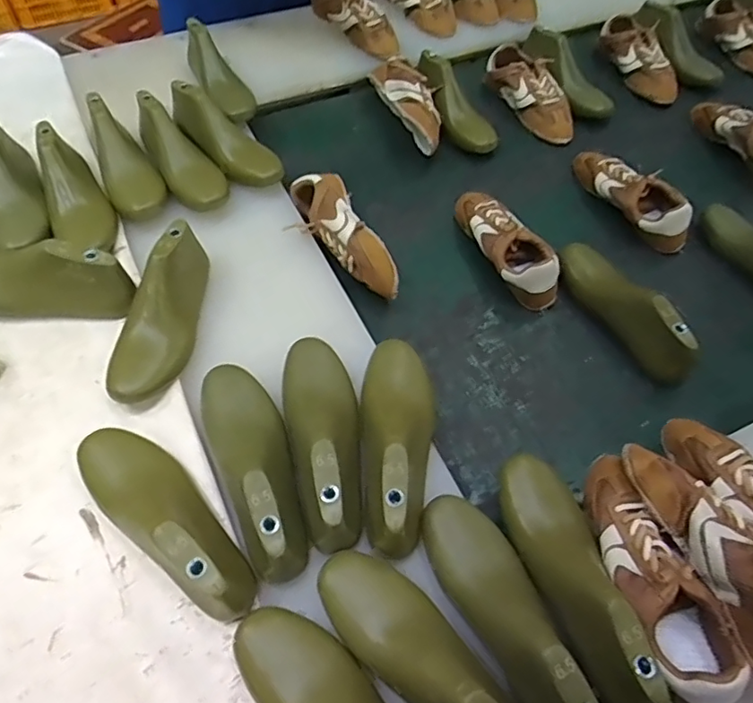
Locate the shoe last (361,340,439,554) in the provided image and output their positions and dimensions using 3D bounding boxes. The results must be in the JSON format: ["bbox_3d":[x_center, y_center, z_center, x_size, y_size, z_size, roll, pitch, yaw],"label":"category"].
[{"bbox_3d":[0.022,0.079,0.569,0.076,0.069,0.239,5,58,1],"label":"shoe last"}]

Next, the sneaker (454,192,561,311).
[{"bbox_3d":[0.187,-0.162,0.815,0.089,0.067,0.230,-21,61,-14],"label":"sneaker"}]

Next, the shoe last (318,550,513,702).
[{"bbox_3d":[0.044,0.261,0.473,0.077,0.078,0.230,-37,53,-25],"label":"shoe last"}]

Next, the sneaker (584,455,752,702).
[{"bbox_3d":[0.250,0.205,0.523,0.077,0.073,0.225,-15,60,-11],"label":"sneaker"}]

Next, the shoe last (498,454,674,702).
[{"bbox_3d":[0.187,0.193,0.504,0.076,0.071,0.234,-15,60,-11],"label":"shoe last"}]

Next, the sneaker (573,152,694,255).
[{"bbox_3d":[0.403,-0.251,0.891,0.077,0.073,0.229,-26,62,-17],"label":"sneaker"}]

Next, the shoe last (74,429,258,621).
[{"bbox_3d":[-0.203,0.143,0.528,0.247,0.092,0.080,38,64,20],"label":"shoe last"}]

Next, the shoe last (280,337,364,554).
[{"bbox_3d":[-0.053,0.078,0.574,0.080,0.082,0.236,-7,58,-7],"label":"shoe last"}]

